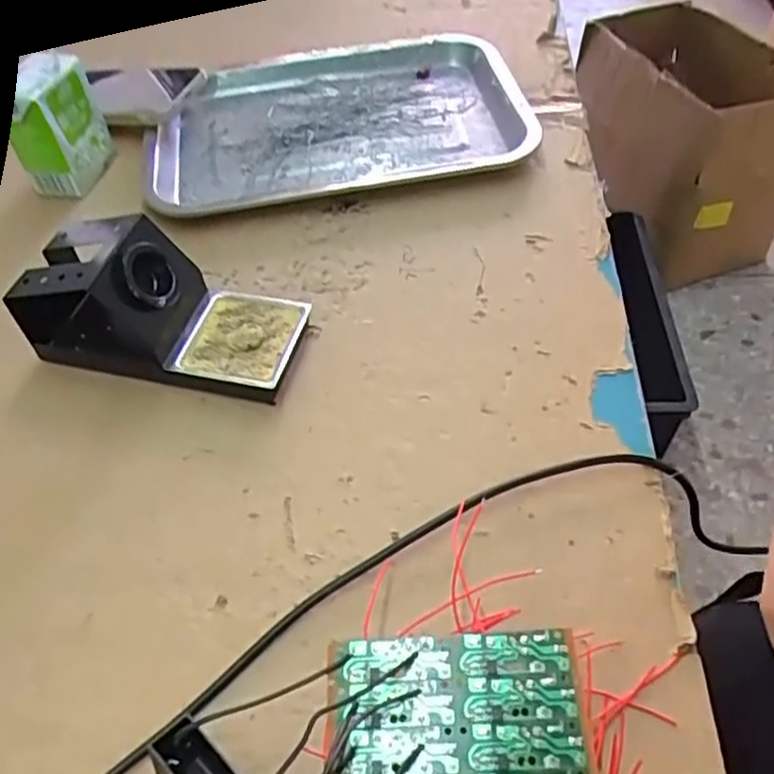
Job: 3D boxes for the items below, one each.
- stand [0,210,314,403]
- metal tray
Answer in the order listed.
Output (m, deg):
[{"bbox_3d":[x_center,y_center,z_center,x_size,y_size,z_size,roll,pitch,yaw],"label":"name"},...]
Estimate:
[{"bbox_3d":[-0.138,-0.050,0.425,0.164,0.075,0.073,7,52,10],"label":"stand"},{"bbox_3d":[-0.045,-0.228,0.590,0.299,0.027,0.221,-12,52,-5],"label":"metal tray"}]

